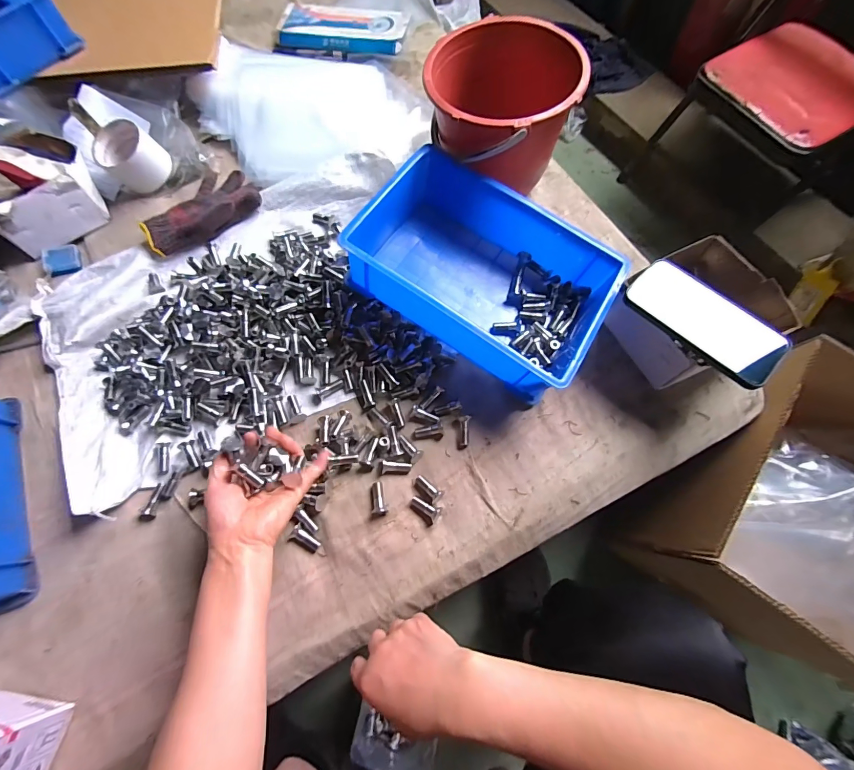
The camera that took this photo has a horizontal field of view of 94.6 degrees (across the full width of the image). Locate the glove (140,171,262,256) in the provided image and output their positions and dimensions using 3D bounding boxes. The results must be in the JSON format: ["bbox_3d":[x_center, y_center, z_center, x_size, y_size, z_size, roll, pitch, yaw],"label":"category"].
[{"bbox_3d":[-0.346,-0.268,0.594,0.170,0.030,0.115,-41,73,-14],"label":"glove"}]

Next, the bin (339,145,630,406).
[{"bbox_3d":[0.074,-0.137,0.494,0.299,0.112,0.199,32,72,13],"label":"bin"}]

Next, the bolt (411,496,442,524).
[{"bbox_3d":[-0.002,0.139,0.443,0.035,0.012,0.018,25,71,10],"label":"bolt"}]

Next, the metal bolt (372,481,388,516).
[{"bbox_3d":[-0.055,0.129,0.450,0.016,0.013,0.037,-7,68,-2],"label":"metal bolt"}]

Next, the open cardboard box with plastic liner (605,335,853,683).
[{"bbox_3d":[0.499,0.147,0.511,0.258,0.166,0.353,38,74,14],"label":"open cardboard box with plastic liner"}]

